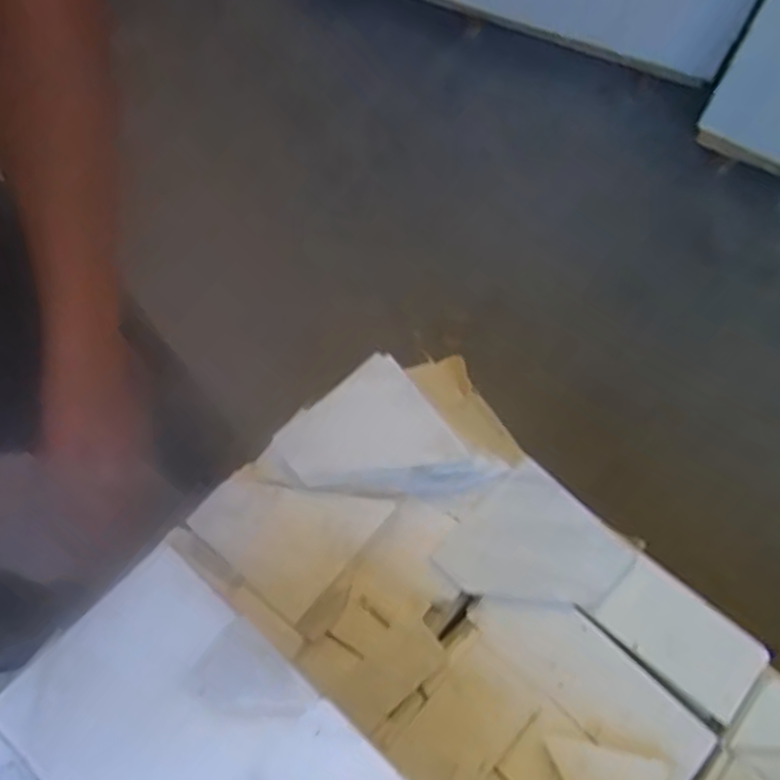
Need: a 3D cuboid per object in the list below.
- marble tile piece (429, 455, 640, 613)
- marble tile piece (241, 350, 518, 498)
[{"bbox_3d":[0.134,0.152,0.684,0.136,0.011,0.132,42,73,13],"label":"marble tile piece"},{"bbox_3d":[-0.017,0.070,0.695,0.163,0.032,0.168,-42,76,-16],"label":"marble tile piece"}]

